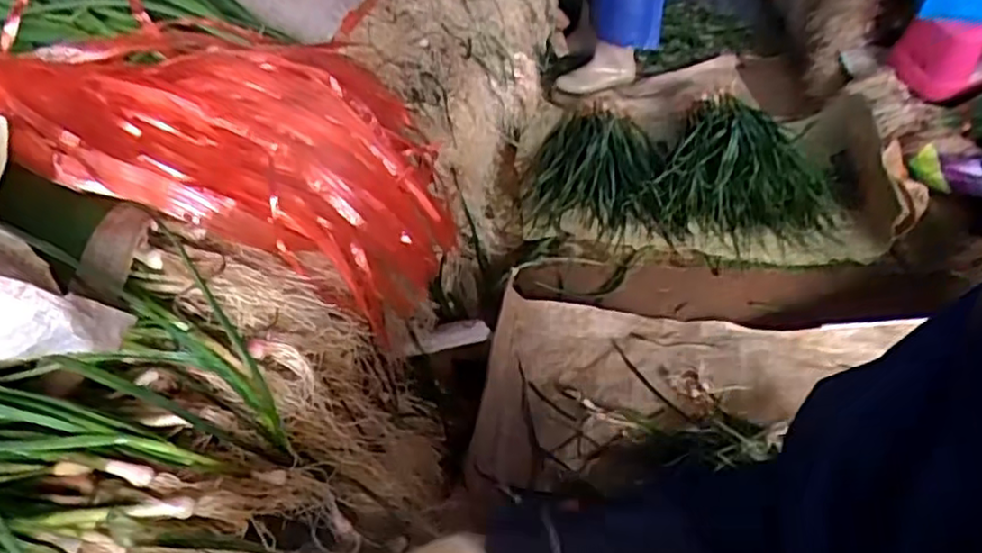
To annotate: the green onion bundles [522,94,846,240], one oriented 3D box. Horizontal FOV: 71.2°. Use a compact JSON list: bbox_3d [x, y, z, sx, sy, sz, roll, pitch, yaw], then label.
[{"bbox_3d":[0.419,-0.269,1.571,0.695,0.094,0.537,-2,41,-3],"label":"green onion bundles"}]

